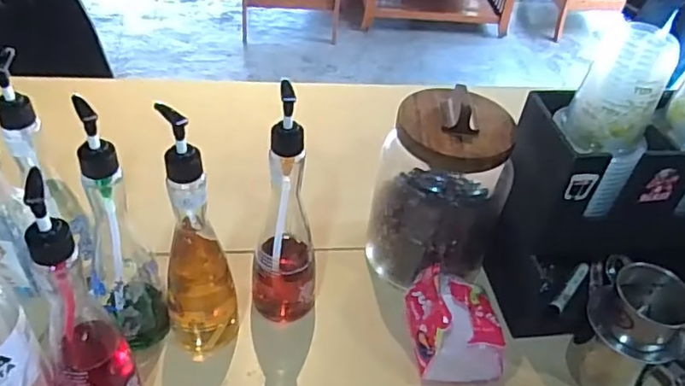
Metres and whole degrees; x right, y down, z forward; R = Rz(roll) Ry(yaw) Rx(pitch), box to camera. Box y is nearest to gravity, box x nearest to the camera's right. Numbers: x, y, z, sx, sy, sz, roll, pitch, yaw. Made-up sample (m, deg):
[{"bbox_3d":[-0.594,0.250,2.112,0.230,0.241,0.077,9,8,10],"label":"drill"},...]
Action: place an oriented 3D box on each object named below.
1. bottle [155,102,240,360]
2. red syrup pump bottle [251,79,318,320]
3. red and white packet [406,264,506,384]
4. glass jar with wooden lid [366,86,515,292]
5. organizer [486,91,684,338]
[{"bbox_3d":[-0.139,0.052,0.545,0.066,0.277,0.063,14,42,7],"label":"bottle"},{"bbox_3d":[-0.057,0.021,0.587,0.066,0.280,0.074,1,42,-8],"label":"red syrup pump bottle"},{"bbox_3d":[0.126,0.141,0.636,0.097,0.082,0.112,1,42,-7],"label":"red and white packet"},{"bbox_3d":[0.112,0.003,0.672,0.145,0.230,0.127,14,42,7],"label":"glass jar with wooden lid"},{"bbox_3d":[0.404,0.036,0.662,0.433,0.235,0.144,1,42,-7],"label":"organizer"}]

